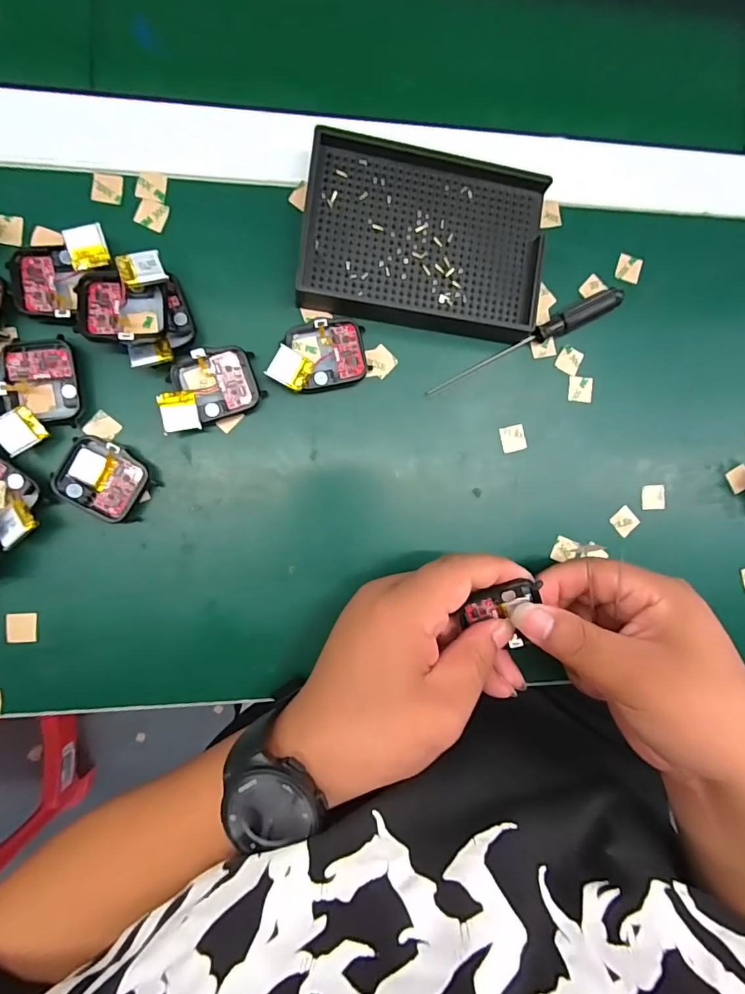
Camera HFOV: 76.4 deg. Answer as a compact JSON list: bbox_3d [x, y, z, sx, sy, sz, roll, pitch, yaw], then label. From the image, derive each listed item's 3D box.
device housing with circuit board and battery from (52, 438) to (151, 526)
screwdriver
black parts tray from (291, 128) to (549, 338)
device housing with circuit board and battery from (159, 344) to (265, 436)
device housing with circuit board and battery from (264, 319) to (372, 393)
[{"bbox_3d":[-0.147,-0.010,0.259,0.043,0.014,0.037,31,86,-6],"label":"device housing with circuit board and battery"},{"bbox_3d":[0.092,-0.094,0.286,0.129,0.013,0.013,-27,93,-6],"label":"screwdriver"},{"bbox_3d":[0.030,-0.151,0.274,0.133,0.024,0.096,7,89,-7],"label":"black parts tray"},{"bbox_3d":[-0.091,-0.060,0.263,0.055,0.018,0.037,-23,93,-6],"label":"device housing with circuit board and battery"},{"bbox_3d":[-0.031,-0.080,0.270,0.055,0.017,0.037,-13,91,-7],"label":"device housing with circuit board and battery"}]

